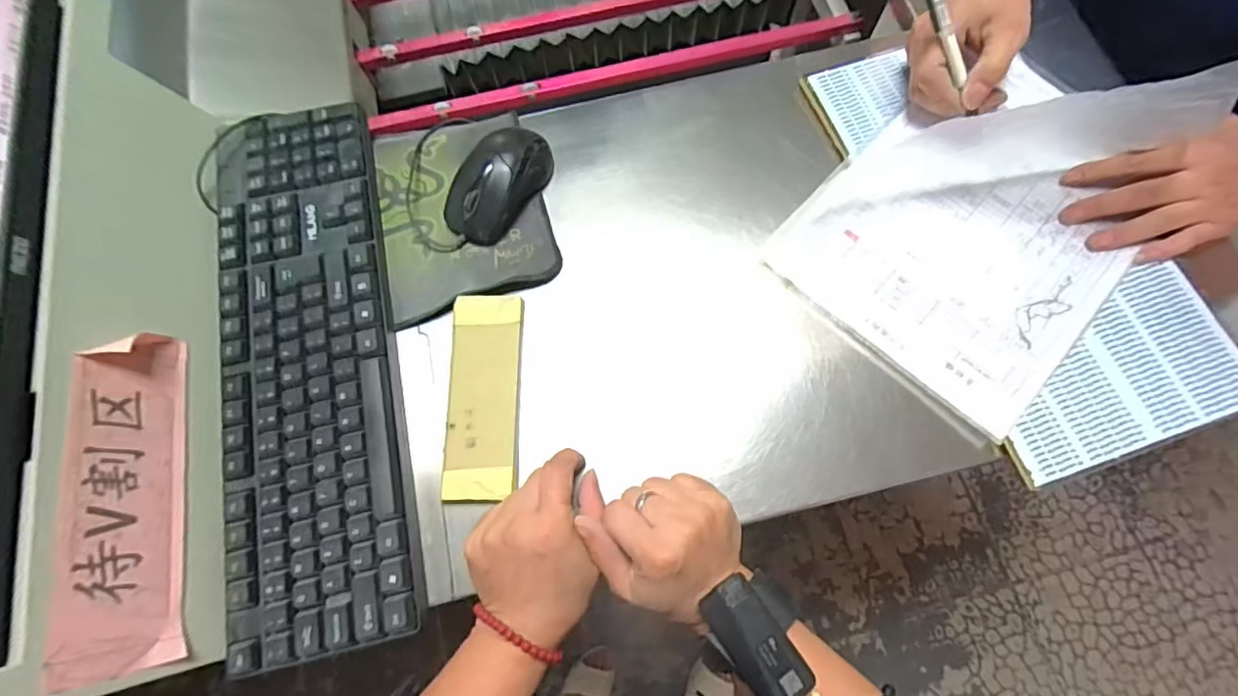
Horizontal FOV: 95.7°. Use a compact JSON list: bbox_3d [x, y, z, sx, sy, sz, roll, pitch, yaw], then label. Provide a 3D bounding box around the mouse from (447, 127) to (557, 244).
[{"bbox_3d":[-0.098,-0.136,0.455,0.058,0.034,0.104,26,75,10],"label":"mouse"}]

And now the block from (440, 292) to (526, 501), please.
[{"bbox_3d":[-0.099,0.033,0.407,0.052,0.011,0.149,-1,72,1],"label":"block"}]

